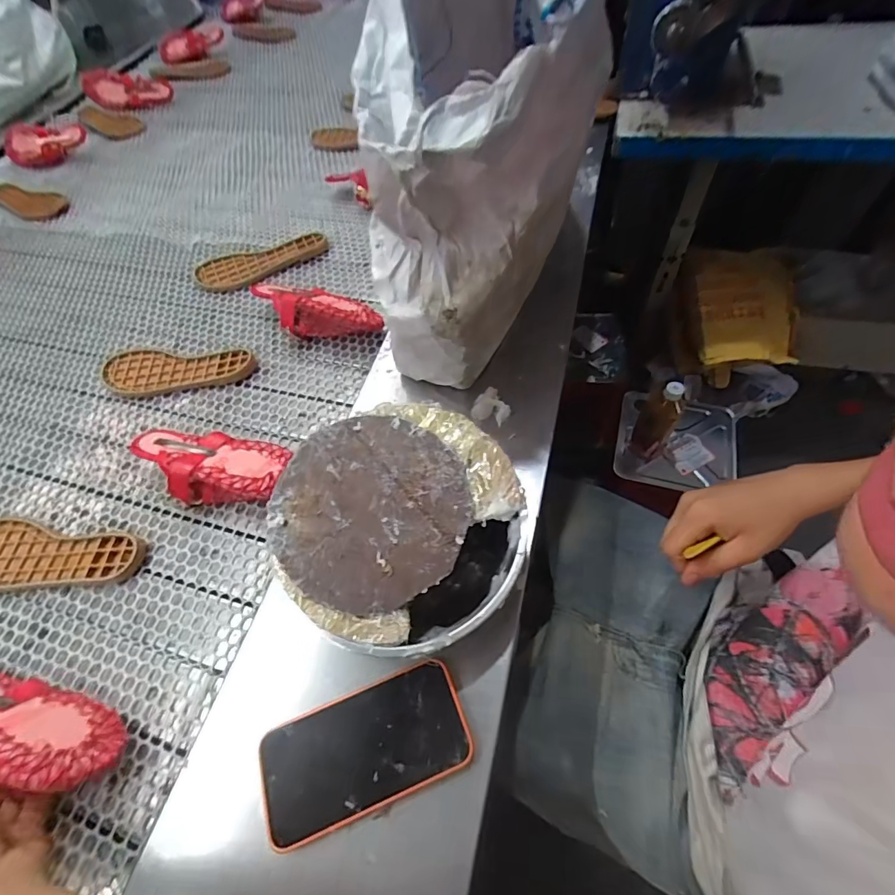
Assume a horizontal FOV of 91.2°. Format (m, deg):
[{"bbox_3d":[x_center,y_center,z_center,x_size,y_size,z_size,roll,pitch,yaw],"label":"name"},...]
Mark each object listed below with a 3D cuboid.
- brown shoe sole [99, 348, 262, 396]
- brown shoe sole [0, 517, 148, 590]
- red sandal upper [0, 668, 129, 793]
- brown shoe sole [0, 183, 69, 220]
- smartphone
[{"bbox_3d":[-0.396,-0.117,0.634,0.231,0.019,0.088,-2,59,4],"label":"brown shoe sole"},{"bbox_3d":[-0.451,0.120,0.491,0.221,0.014,0.075,1,59,6],"label":"brown shoe sole"},{"bbox_3d":[-0.386,0.243,0.375,0.223,0.096,0.040,10,99,14],"label":"red sandal upper"},{"bbox_3d":[-0.863,-0.503,0.891,0.202,0.014,0.071,17,62,15],"label":"brown shoe sole"},{"bbox_3d":[-0.066,0.241,0.351,0.161,0.016,0.081,-22,59,-8],"label":"smartphone"}]

